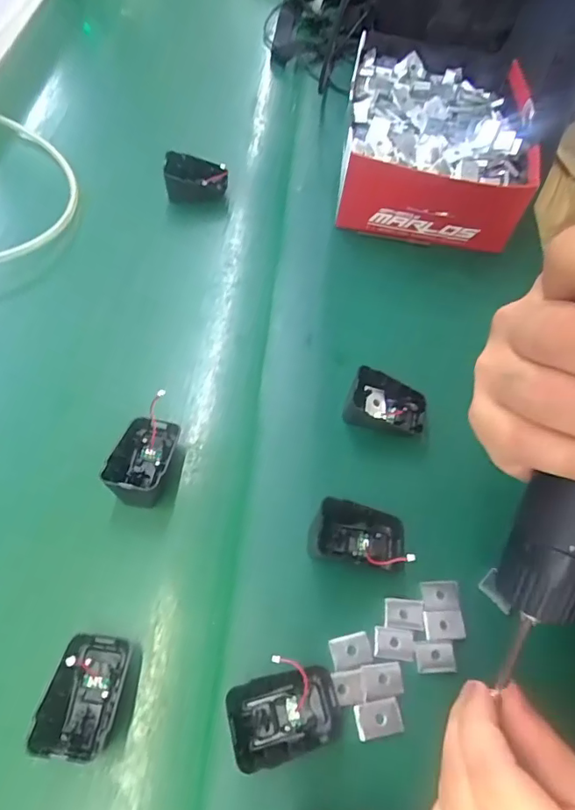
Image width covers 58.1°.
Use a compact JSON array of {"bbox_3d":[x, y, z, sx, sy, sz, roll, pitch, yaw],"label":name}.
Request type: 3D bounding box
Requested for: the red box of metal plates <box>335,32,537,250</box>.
[{"bbox_3d":[0.167,-0.293,0.591,0.195,0.085,0.229,11,60,-2],"label":"red box of metal plates"}]

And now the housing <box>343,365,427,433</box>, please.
[{"bbox_3d":[0.084,0.002,0.441,0.071,0.038,0.045,17,60,1],"label":"housing"}]

